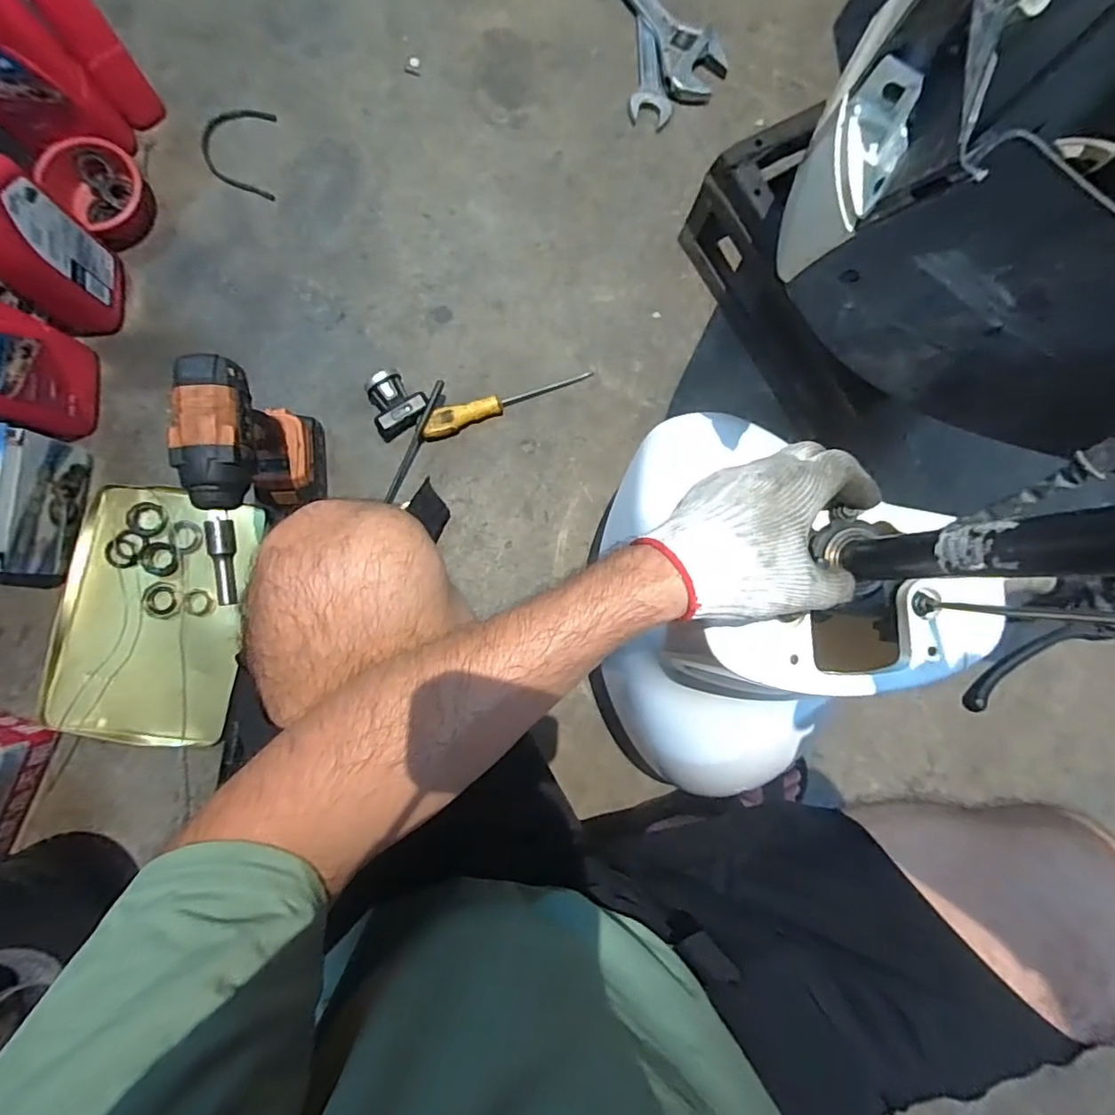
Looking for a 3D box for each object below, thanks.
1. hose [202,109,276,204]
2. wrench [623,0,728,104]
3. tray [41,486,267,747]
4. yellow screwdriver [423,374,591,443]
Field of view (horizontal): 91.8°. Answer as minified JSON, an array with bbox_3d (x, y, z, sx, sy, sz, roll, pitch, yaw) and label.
[{"bbox_3d":[-0.436,-0.554,0.737,0.097,0.009,0.125,1,84,-8],"label":"hose"},{"bbox_3d":[0.127,-0.851,0.805,0.095,0.032,0.367,-31,89,-6],"label":"wrench"},{"bbox_3d":[-0.501,0.072,0.674,0.199,0.029,0.303,11,86,-15],"label":"tray"},{"bbox_3d":[-0.066,-0.209,0.732,0.238,0.027,0.029,-20,87,-9],"label":"yellow screwdriver"}]

